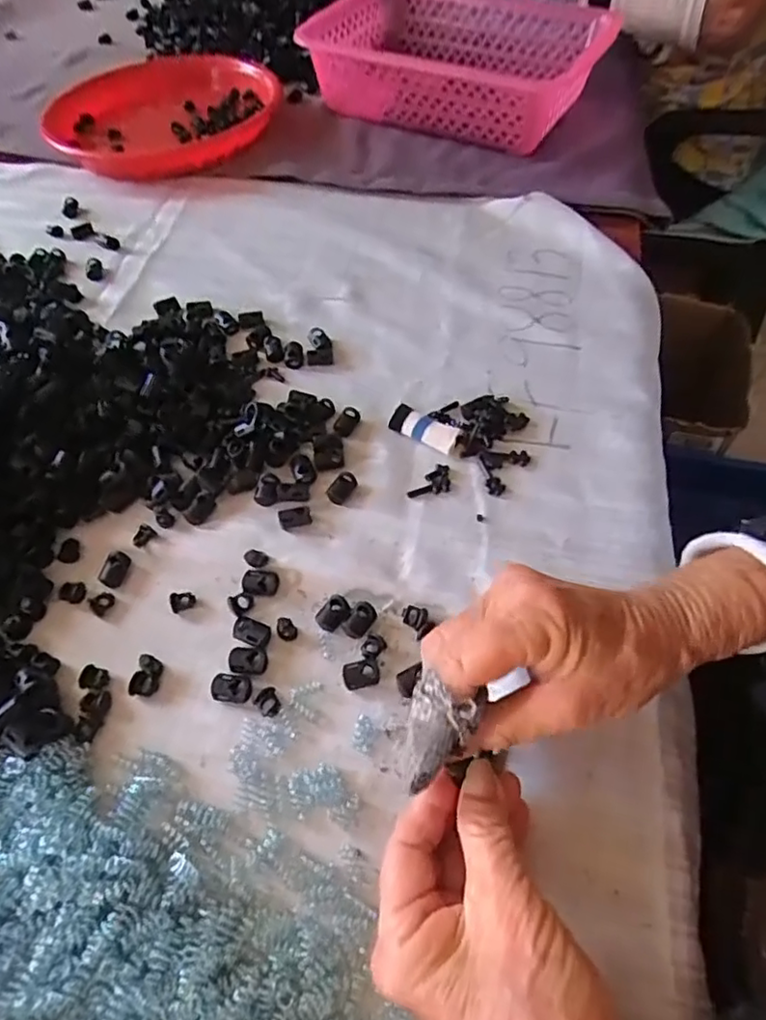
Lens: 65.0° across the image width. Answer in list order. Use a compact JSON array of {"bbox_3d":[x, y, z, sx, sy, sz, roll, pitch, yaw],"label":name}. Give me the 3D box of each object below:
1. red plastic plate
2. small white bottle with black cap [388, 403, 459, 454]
[{"bbox_3d":[-0.237,-0.424,0.649,0.239,0.037,0.239,0,56,1],"label":"red plastic plate"},{"bbox_3d":[0.027,-0.055,0.405,0.047,0.011,0.017,27,61,17],"label":"small white bottle with black cap"}]

